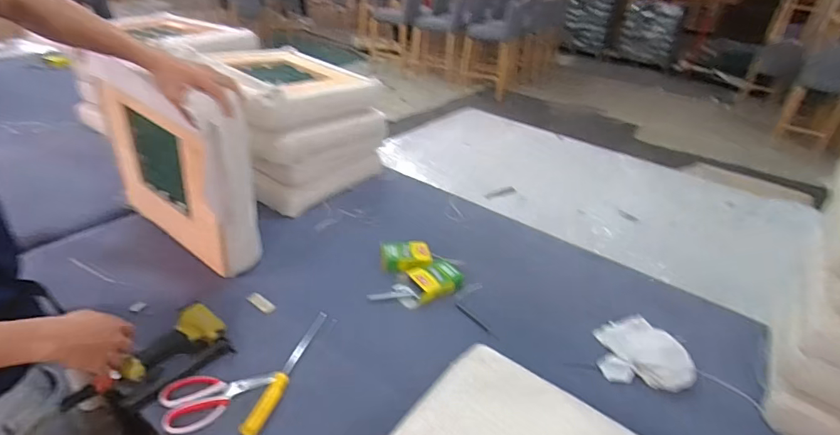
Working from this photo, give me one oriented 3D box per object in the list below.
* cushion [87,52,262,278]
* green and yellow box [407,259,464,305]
[{"bbox_3d":[-0.548,-0.116,1.044,0.476,0.410,0.093,24,35,27],"label":"cushion"},{"bbox_3d":[0.040,0.143,1.077,0.122,0.032,0.094,-11,35,-27],"label":"green and yellow box"}]

